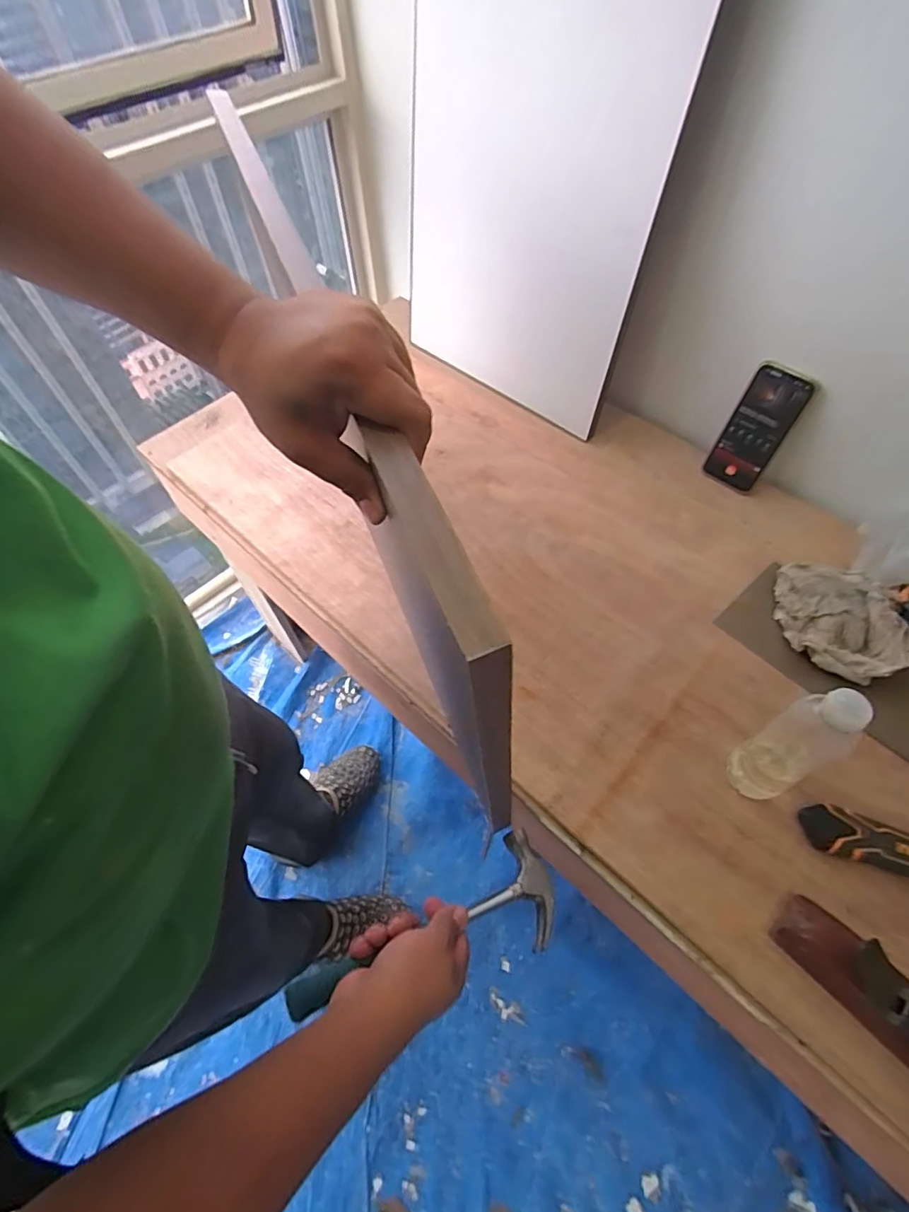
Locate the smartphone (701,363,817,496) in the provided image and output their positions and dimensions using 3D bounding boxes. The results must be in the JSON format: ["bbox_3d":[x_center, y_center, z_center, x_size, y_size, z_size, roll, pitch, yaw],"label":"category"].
[{"bbox_3d":[0.417,-0.242,0.770,0.078,0.166,0.015,35,46,20],"label":"smartphone"}]

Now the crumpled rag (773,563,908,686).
[{"bbox_3d":[0.460,0.009,0.661,0.125,0.049,0.168,9,58,8],"label":"crumpled rag"}]

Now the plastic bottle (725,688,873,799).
[{"bbox_3d":[0.310,0.129,0.507,0.047,0.183,0.052,-30,61,-16],"label":"plastic bottle"}]

